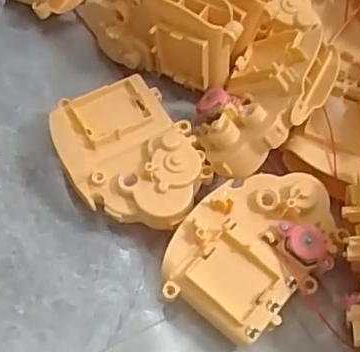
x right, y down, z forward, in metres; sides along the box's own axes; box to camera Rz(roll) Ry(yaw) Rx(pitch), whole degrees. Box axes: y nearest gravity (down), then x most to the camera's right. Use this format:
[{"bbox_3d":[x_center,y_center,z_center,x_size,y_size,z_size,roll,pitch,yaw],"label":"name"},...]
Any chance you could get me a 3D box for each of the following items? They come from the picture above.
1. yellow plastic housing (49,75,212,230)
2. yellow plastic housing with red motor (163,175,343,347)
[{"bbox_3d":[-0.029,-0.009,0.346,0.071,0.037,0.096,-23,65,-13],"label":"yellow plastic housing"},{"bbox_3d":[0.042,0.039,0.323,0.072,0.038,0.097,33,66,15],"label":"yellow plastic housing with red motor"}]

